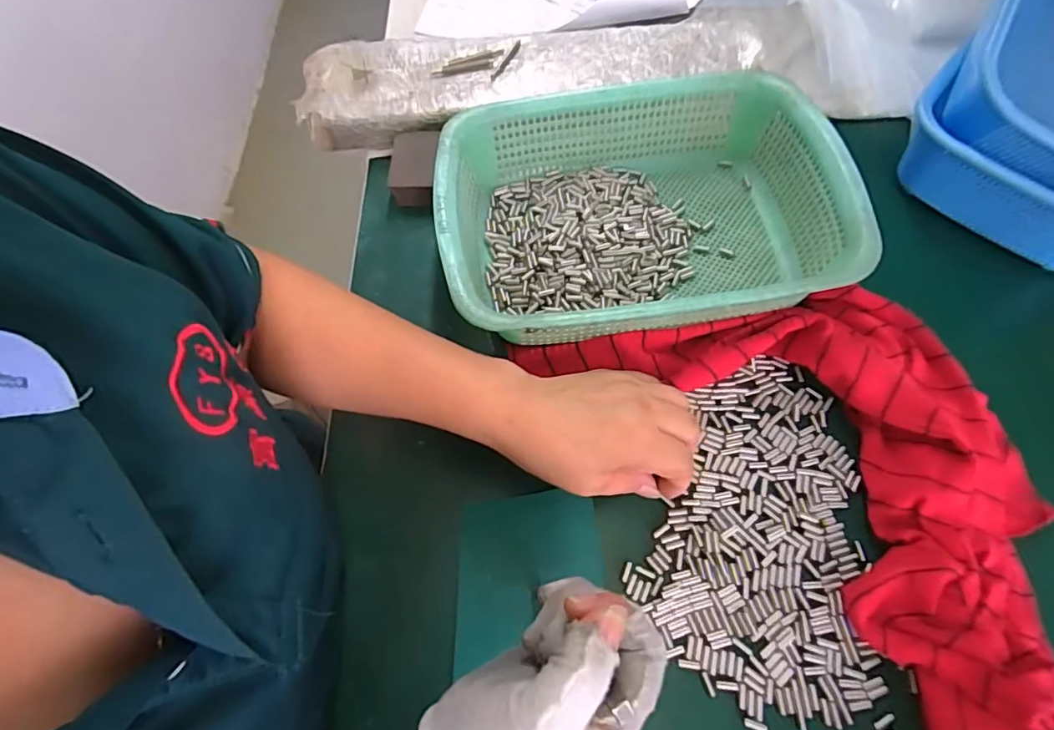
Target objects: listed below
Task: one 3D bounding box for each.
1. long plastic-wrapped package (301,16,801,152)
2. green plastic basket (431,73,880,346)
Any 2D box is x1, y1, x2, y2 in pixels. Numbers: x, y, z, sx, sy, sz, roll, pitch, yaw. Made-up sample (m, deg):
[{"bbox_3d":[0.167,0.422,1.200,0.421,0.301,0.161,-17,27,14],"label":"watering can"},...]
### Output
[{"bbox_3d":[0.035,-0.296,0.541,0.521,0.039,0.134,-11,65,-4],"label":"long plastic-wrapped package"},{"bbox_3d":[0.082,-0.118,0.431,0.297,0.083,0.219,-6,65,-1],"label":"green plastic basket"}]

